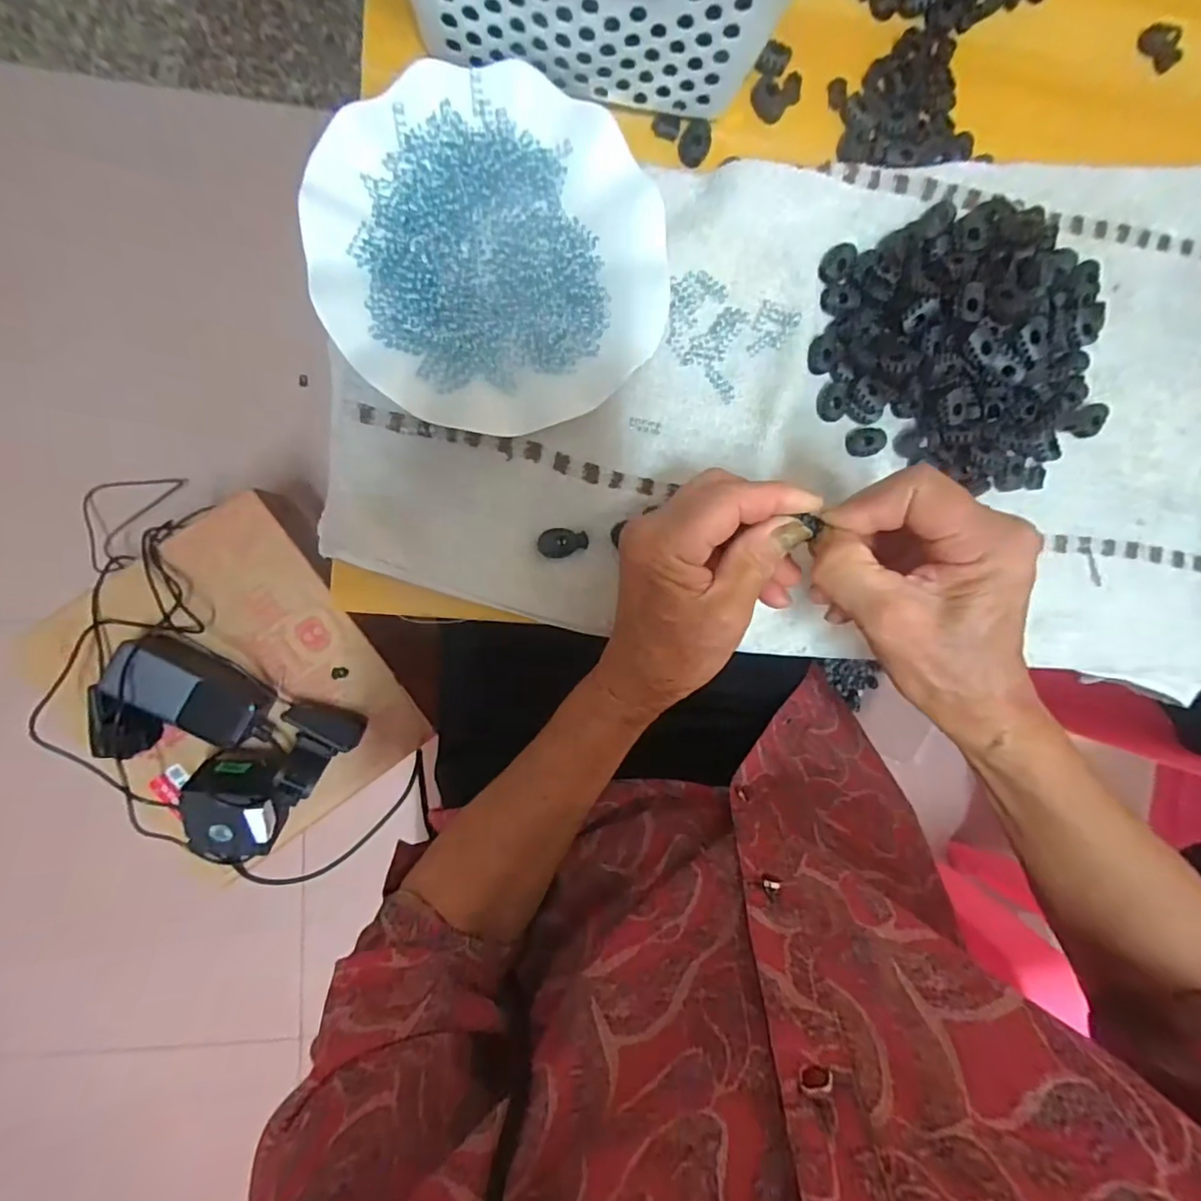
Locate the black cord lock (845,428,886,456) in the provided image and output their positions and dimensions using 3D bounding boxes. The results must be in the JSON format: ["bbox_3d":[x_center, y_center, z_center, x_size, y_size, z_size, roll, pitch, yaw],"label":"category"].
[{"bbox_3d":[0.164,-0.098,0.347,0.021,0.006,0.018,-7,94,-7],"label":"black cord lock"}]

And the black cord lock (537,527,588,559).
[{"bbox_3d":[-0.021,-0.033,0.327,0.028,0.004,0.016,-1,93,-8],"label":"black cord lock"}]

